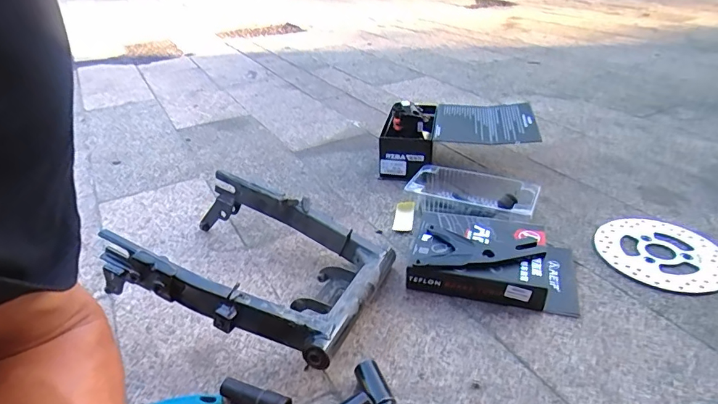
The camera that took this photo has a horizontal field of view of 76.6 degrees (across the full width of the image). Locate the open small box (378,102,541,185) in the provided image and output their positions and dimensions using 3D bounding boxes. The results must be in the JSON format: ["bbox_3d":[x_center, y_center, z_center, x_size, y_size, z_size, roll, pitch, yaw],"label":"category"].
[{"bbox_3d":[0.192,-0.128,0.923,0.293,0.113,0.178,2,32,6],"label":"open small box"}]

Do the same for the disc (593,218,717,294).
[{"bbox_3d":[0.448,0.073,0.676,0.160,0.010,0.169,-2,32,1],"label":"disc"}]

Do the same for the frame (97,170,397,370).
[{"bbox_3d":[-0.142,0.076,0.611,0.327,0.113,0.260,10,34,19],"label":"frame"}]

